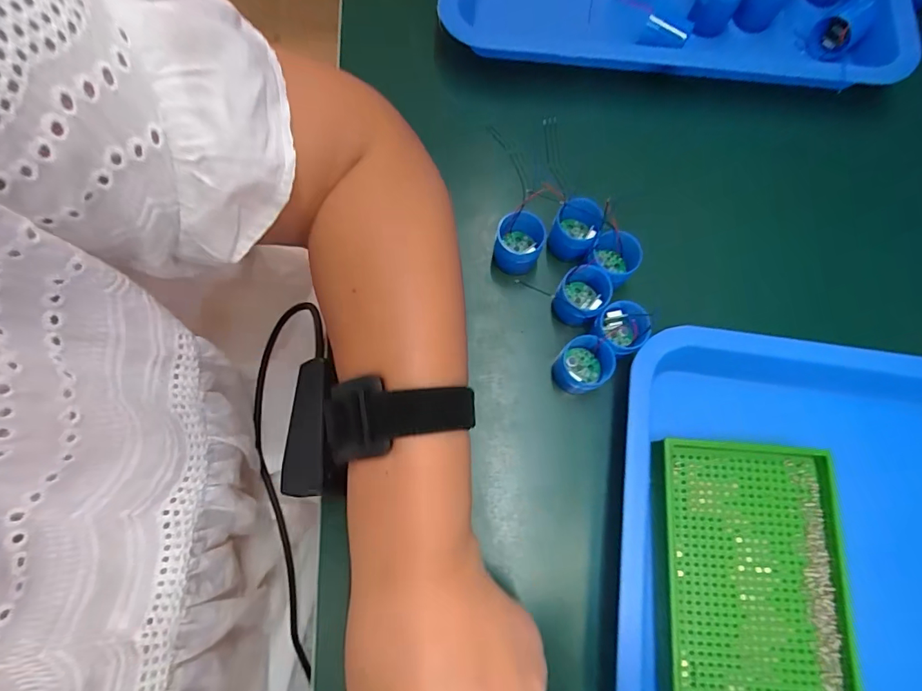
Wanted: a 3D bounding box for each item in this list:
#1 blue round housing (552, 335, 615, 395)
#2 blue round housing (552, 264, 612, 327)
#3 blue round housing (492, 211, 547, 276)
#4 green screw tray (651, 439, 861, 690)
[{"bbox_3d":[0.072,0.013,0.278,0.029,0.027,0.029,0,74,0],"label":"blue round housing"},{"bbox_3d":[0.073,-0.029,0.290,0.030,0.029,0.030,0,74,0],"label":"blue round housing"},{"bbox_3d":[0.037,-0.063,0.301,0.029,0.027,0.030,0,74,0],"label":"blue round housing"},{"bbox_3d":[0.152,0.121,0.246,0.094,0.011,0.136,4,74,1],"label":"green screw tray"}]

